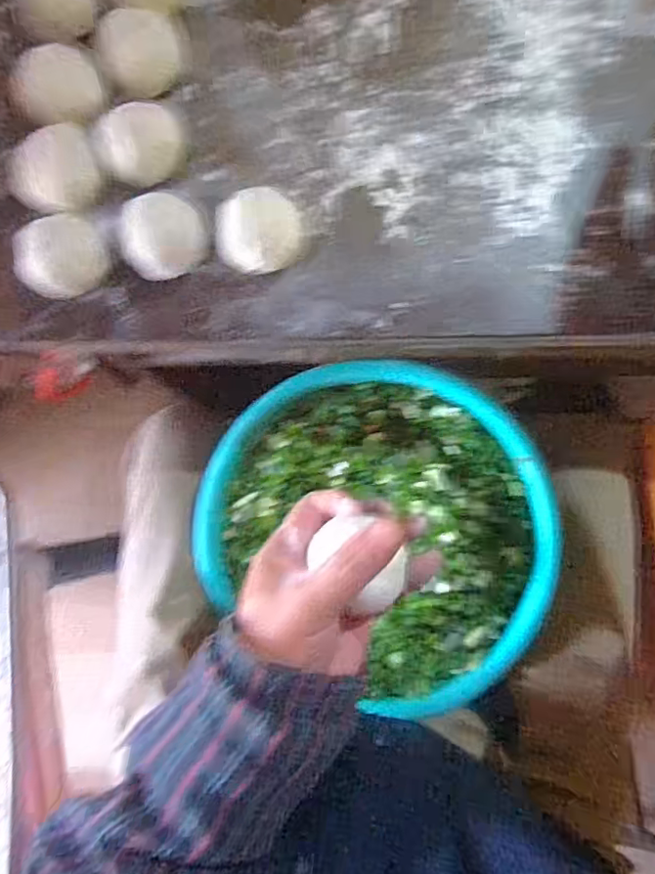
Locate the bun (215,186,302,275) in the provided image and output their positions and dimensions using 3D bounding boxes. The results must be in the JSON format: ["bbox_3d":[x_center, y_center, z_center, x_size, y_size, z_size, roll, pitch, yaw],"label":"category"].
[{"bbox_3d":[-0.042,-0.127,0.363,0.052,0.037,0.043,-22,83,1],"label":"bun"}]

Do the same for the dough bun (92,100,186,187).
[{"bbox_3d":[-0.116,-0.182,0.366,0.053,0.041,0.042,-31,83,-1],"label":"dough bun"}]

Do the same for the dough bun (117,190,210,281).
[{"bbox_3d":[-0.100,-0.123,0.361,0.048,0.037,0.044,0,84,3],"label":"dough bun"}]

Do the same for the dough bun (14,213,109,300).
[{"bbox_3d":[-0.163,-0.111,0.362,0.043,0.039,0.050,33,86,6],"label":"dough bun"}]

